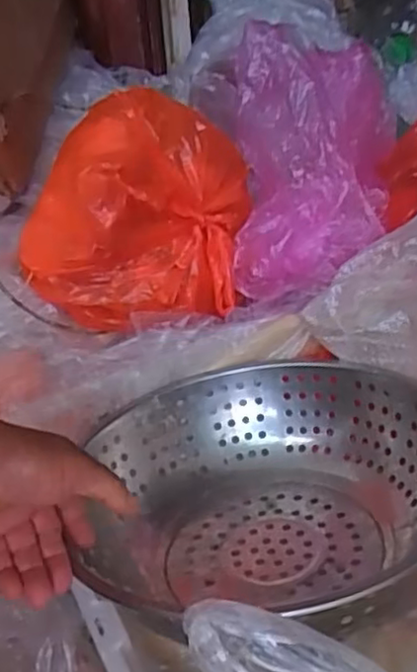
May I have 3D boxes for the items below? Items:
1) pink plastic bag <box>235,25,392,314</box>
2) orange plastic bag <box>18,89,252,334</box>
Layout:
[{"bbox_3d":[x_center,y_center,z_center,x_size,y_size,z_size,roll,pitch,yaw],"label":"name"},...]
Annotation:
[{"bbox_3d":[0.114,-0.184,0.758,0.172,0.133,0.313,3,70,10],"label":"pink plastic bag"},{"bbox_3d":[-0.078,-0.140,0.731,0.215,0.178,0.199,6,38,12],"label":"orange plastic bag"}]

